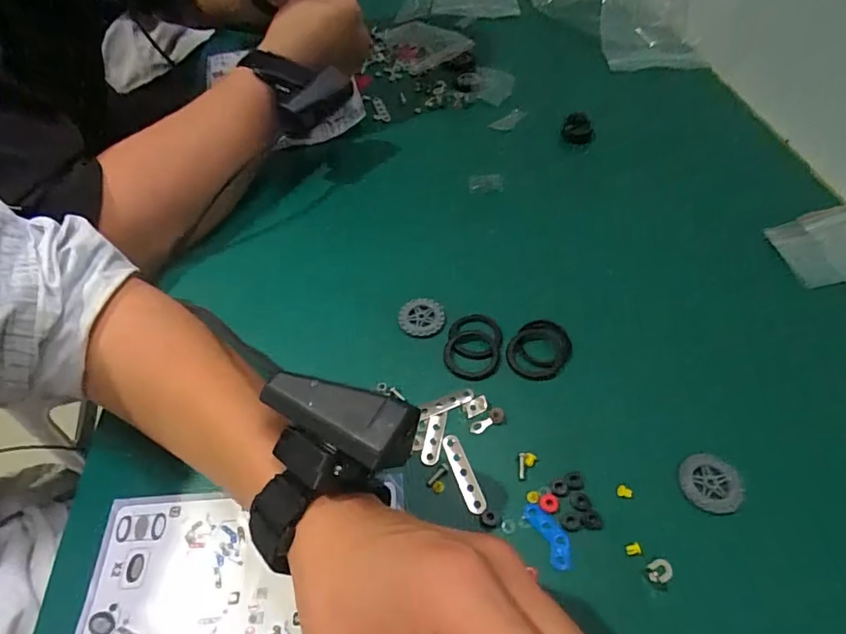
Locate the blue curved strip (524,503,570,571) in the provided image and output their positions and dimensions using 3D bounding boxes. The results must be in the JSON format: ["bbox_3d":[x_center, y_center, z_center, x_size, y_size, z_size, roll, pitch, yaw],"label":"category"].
[{"bbox_3d":[0.071,0.120,0.275,0.015,0.004,0.036,-18,55,-14],"label":"blue curved strip"}]

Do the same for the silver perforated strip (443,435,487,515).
[{"bbox_3d":[0.025,0.094,0.297,0.012,0.004,0.047,-13,62,-21],"label":"silver perforated strip"}]

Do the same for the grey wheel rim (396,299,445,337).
[{"bbox_3d":[-0.001,0.000,0.363,0.033,0.007,0.028,-3,52,-2],"label":"grey wheel rim"}]

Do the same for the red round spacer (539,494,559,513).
[{"bbox_3d":[0.072,0.106,0.282,0.010,0.004,0.010,0,52,0],"label":"red round spacer"}]

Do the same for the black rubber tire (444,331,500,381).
[{"bbox_3d":[0.034,0.027,0.347,0.038,0.010,0.038,0,52,0],"label":"black rubber tire"}]

